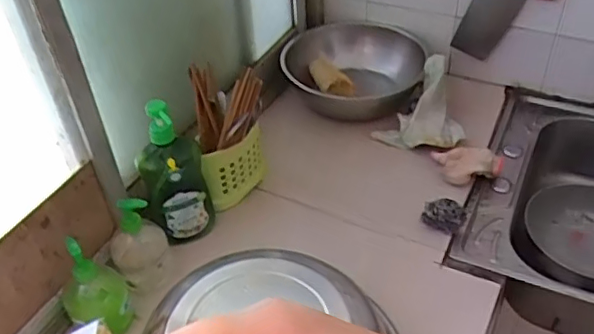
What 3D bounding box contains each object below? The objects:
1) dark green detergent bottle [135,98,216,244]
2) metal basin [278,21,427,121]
[{"bbox_3d":[-0.188,0.018,0.910,0.097,0.243,0.064,-12,43,-9],"label":"dark green detergent bottle"},{"bbox_3d":[0.111,-0.213,1.302,0.308,0.132,0.331,-2,42,2],"label":"metal basin"}]

